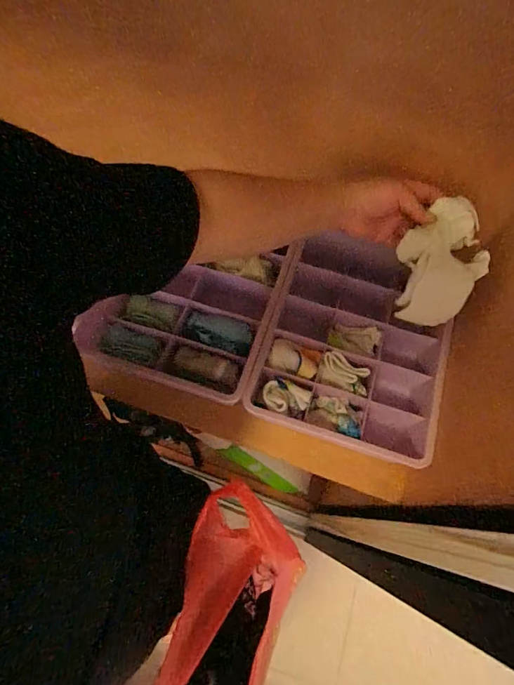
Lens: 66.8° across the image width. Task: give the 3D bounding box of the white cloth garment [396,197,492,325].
[{"bbox_3d":[0.216,-0.089,0.458,0.093,0.140,0.028,0,29,16],"label":"white cloth garment"}]

